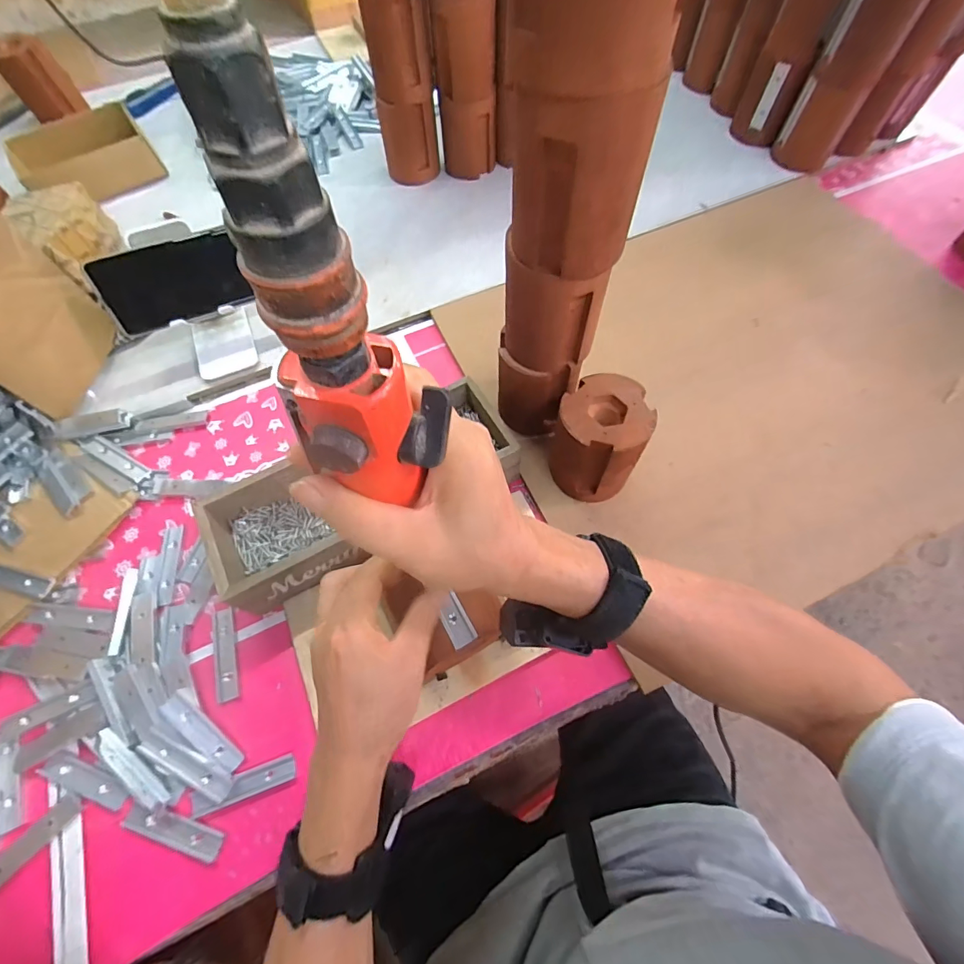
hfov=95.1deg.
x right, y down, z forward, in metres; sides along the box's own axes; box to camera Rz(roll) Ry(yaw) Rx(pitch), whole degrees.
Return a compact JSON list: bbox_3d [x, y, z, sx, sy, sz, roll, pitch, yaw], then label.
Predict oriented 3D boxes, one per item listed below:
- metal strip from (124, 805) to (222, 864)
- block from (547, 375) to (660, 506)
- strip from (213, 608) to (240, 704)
[{"bbox_3d":[-0.232,0.258,0.328,0.080,0.010,0.022,16,67,8],"label":"metal strip"},{"bbox_3d":[0.105,-0.036,0.405,0.072,0.104,0.077,0,66,0],"label":"block"},{"bbox_3d":[-0.225,0.150,0.384,0.019,0.004,0.077,-17,67,-7],"label":"strip"}]

